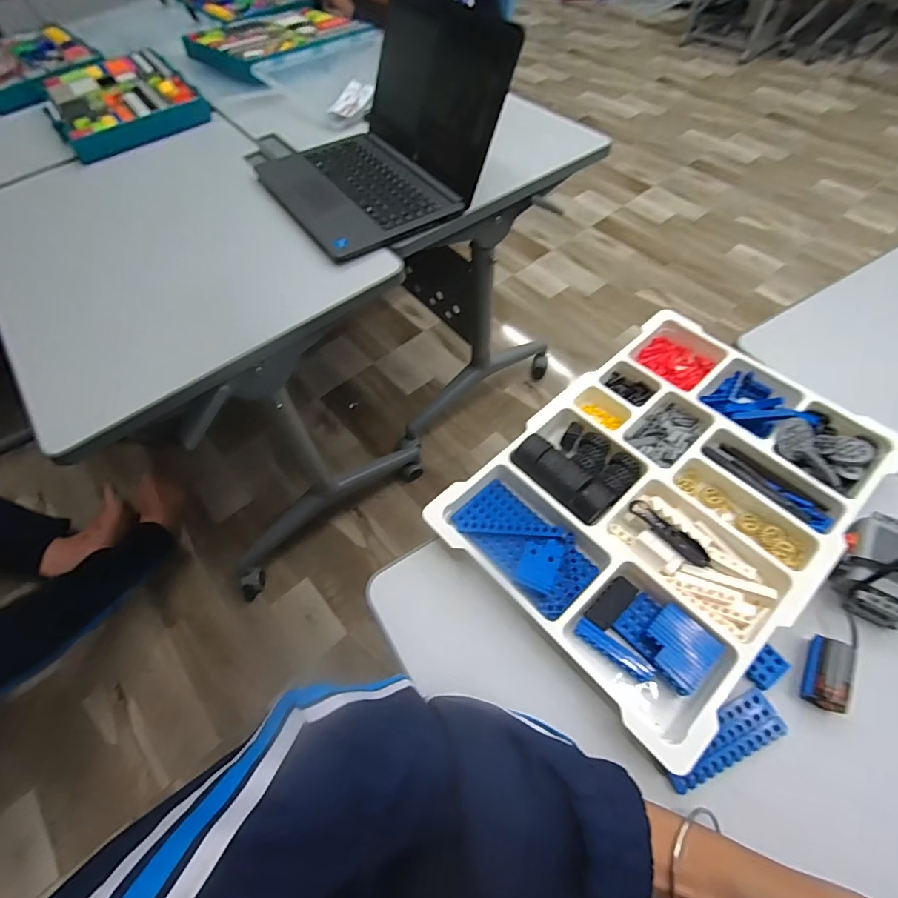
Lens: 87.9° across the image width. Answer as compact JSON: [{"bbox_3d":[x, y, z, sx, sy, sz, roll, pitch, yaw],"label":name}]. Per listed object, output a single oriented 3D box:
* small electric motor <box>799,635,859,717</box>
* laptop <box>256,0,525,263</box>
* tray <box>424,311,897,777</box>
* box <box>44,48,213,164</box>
[{"bbox_3d":[0.287,0.170,0.354,0.023,0.024,0.052,25,62,18],"label":"small electric motor"},{"bbox_3d":[-0.132,-0.490,0.697,0.299,0.191,0.319,-31,61,-16],"label":"laptop"},{"bbox_3d":[0.207,0.032,0.442,0.377,0.039,0.270,-39,63,-20],"label":"tray"},{"bbox_3d":[-0.664,-0.704,0.943,0.264,0.042,0.364,-36,62,-19],"label":"box"}]

